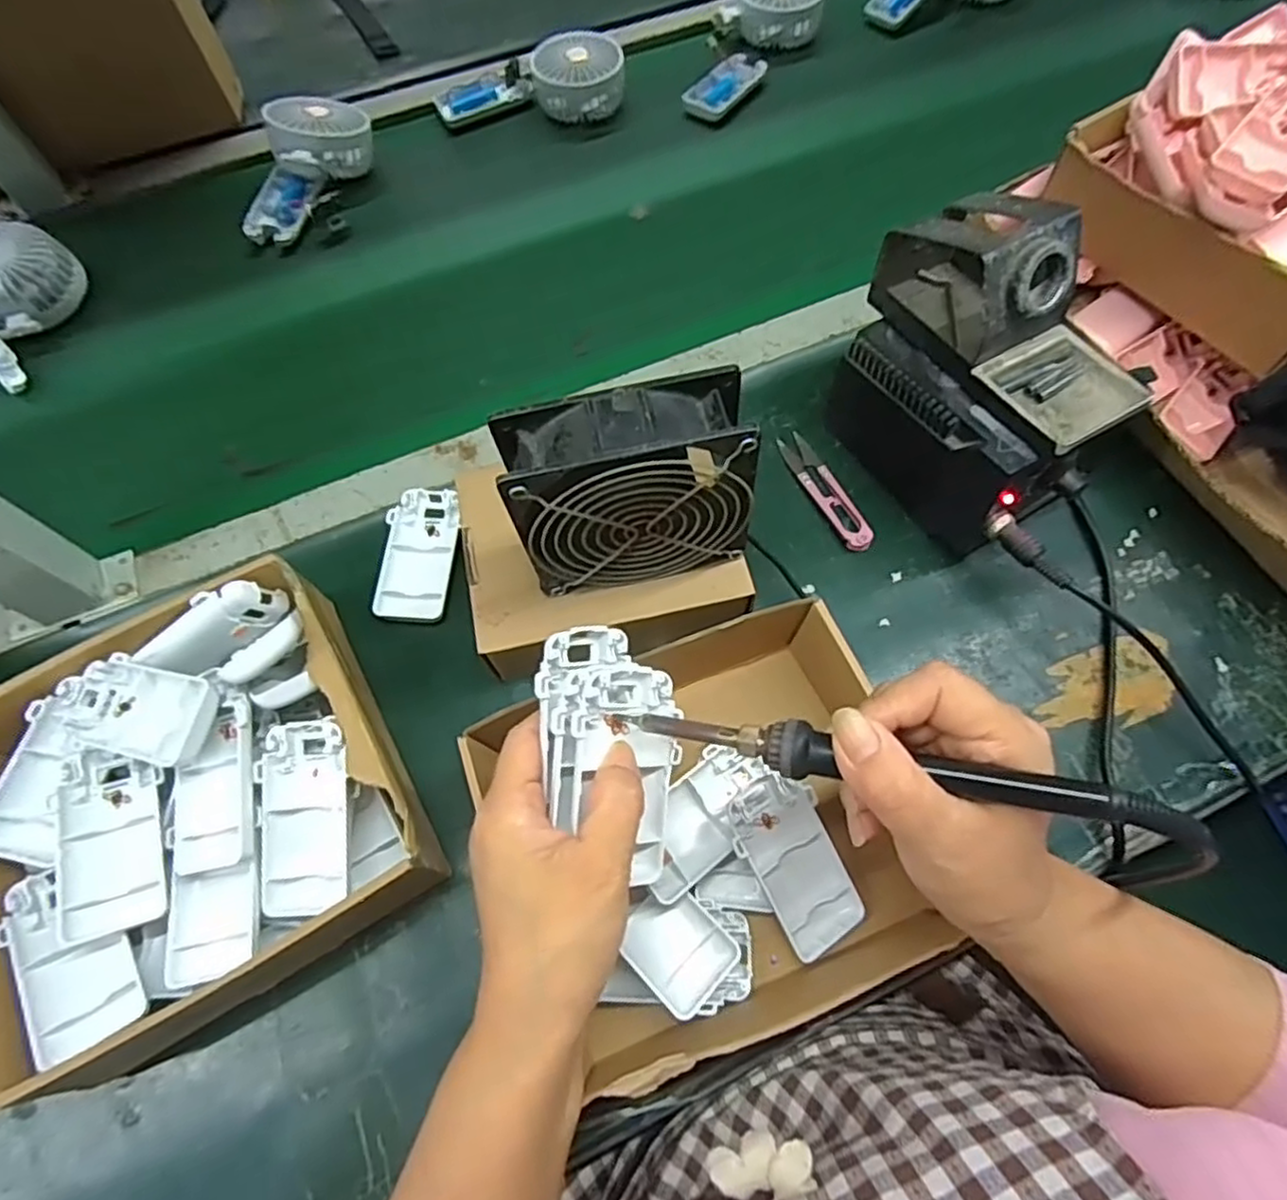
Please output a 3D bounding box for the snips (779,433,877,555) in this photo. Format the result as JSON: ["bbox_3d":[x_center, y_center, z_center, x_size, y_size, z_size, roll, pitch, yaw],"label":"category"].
[{"bbox_3d":[0.128,-0.078,0.490,0.022,0.009,0.103,-22,67,-9],"label":"snips"}]

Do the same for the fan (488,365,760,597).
[{"bbox_3d":[-0.006,-0.054,0.360,0.118,0.113,0.044,-10,65,-4],"label":"fan"}]

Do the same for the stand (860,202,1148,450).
[{"bbox_3d":[0.211,-0.167,0.398,0.072,0.080,0.165,-30,68,-12],"label":"stand"}]

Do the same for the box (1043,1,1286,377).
[{"bbox_3d":[0.426,-0.284,0.477,0.176,0.108,0.218,-33,69,-14],"label":"box"}]

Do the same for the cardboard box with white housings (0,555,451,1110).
[{"bbox_3d":[-0.239,0.108,0.372,0.204,0.078,0.210,-31,68,-13],"label":"cardboard box with white housings"}]

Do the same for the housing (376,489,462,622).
[{"bbox_3d":[-0.151,-0.032,0.468,0.045,0.011,0.099,0,65,1],"label":"housing"}]

